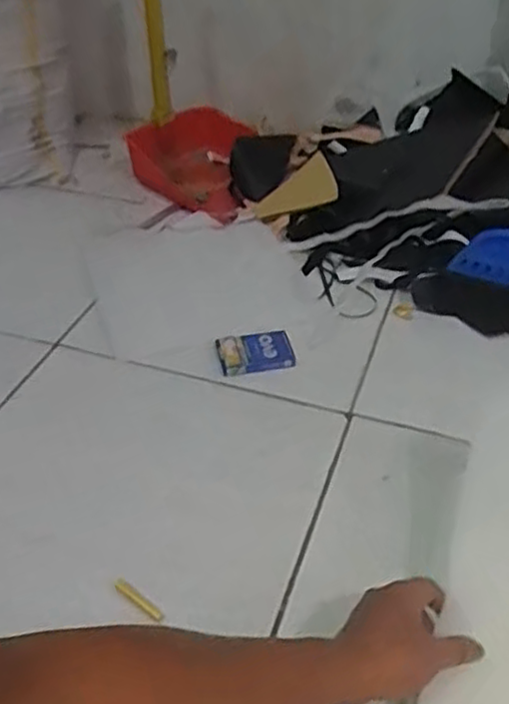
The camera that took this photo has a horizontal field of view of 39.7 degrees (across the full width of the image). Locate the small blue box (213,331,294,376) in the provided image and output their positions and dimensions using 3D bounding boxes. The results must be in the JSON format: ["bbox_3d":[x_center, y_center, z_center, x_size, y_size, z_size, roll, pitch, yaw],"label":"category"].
[{"bbox_3d":[0.001,0.001,0.907,0.094,0.017,0.061,-7,41,-7],"label":"small blue box"}]

